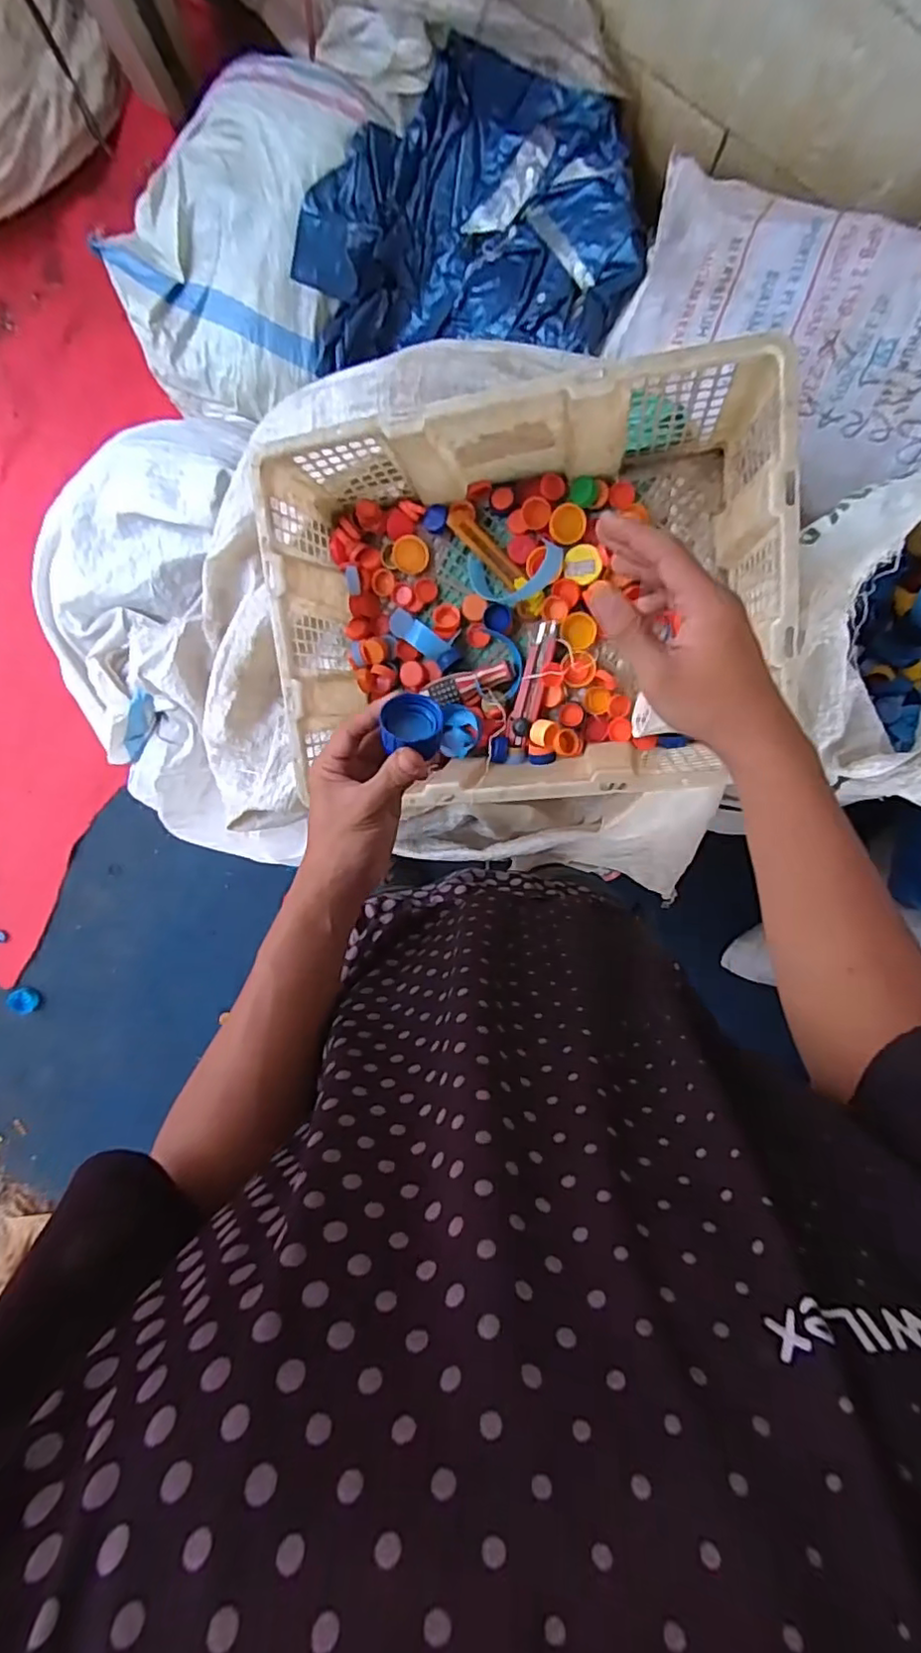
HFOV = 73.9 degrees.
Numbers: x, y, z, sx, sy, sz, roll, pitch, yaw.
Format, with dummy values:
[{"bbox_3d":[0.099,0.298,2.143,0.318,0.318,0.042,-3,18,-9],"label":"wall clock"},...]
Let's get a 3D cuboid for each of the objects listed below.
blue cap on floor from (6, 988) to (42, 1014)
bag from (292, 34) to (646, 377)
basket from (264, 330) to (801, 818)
[{"bbox_3d":[-1.058,0.423,1.481,0.077,0.015,0.064,-22,97,4],"label":"blue cap on floor"},{"bbox_3d":[0.016,-0.939,0.974,0.520,0.199,0.419,10,98,0],"label":"bag"},{"bbox_3d":[0.056,-0.212,0.631,0.475,0.216,0.353,-6,98,2],"label":"basket"}]

